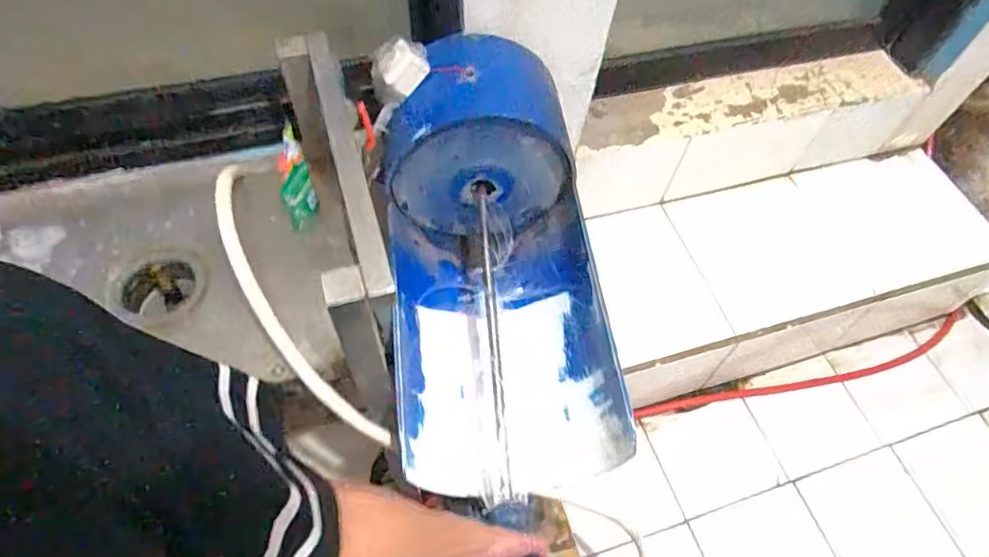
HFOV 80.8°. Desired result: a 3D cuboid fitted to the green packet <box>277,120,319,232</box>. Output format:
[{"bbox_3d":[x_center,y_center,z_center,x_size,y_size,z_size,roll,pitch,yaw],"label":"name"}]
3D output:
[{"bbox_3d":[-0.292,-0.147,0.861,0.046,0.147,0.035,-5,24,-7],"label":"green packet"}]

